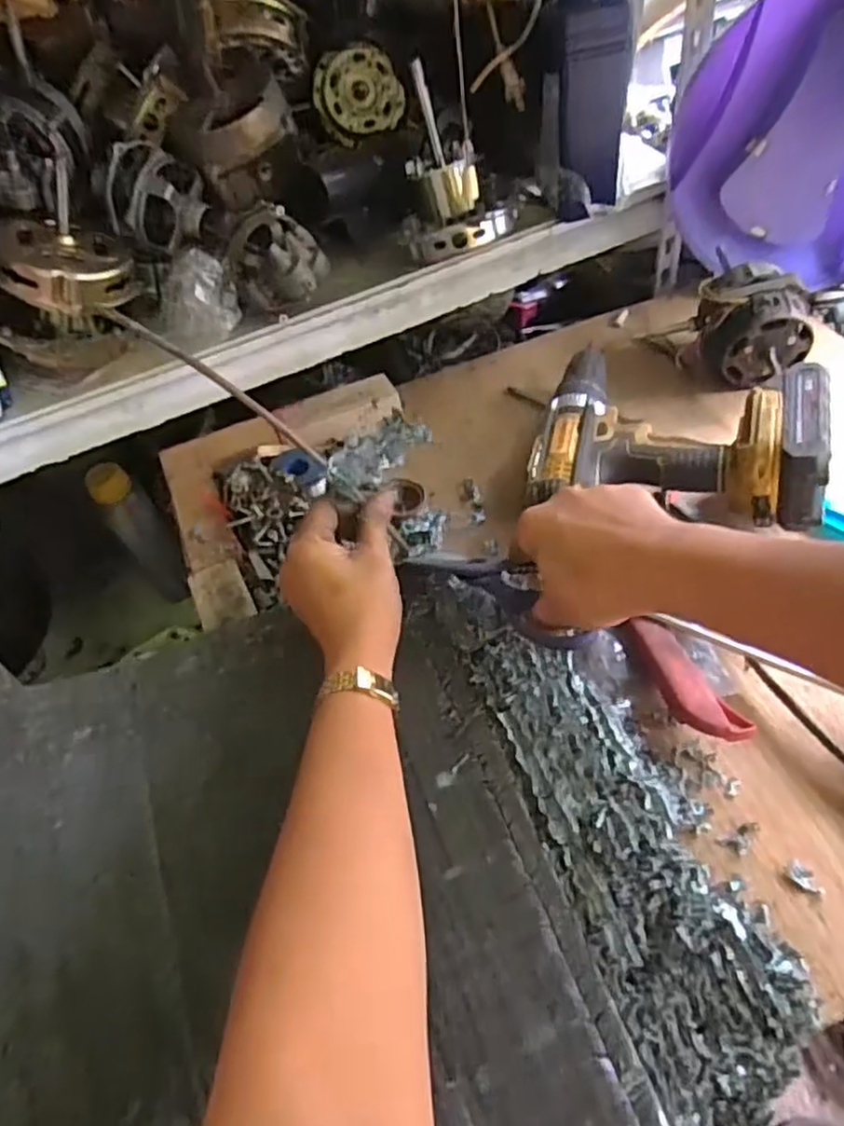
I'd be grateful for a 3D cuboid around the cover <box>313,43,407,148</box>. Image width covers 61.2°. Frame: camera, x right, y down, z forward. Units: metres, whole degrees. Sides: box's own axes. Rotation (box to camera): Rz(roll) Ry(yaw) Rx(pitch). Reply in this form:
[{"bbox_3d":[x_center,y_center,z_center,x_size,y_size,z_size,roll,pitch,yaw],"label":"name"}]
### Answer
[{"bbox_3d":[-0.064,-0.459,0.699,0.089,0.066,0.038,-1,50,9],"label":"cover"}]

